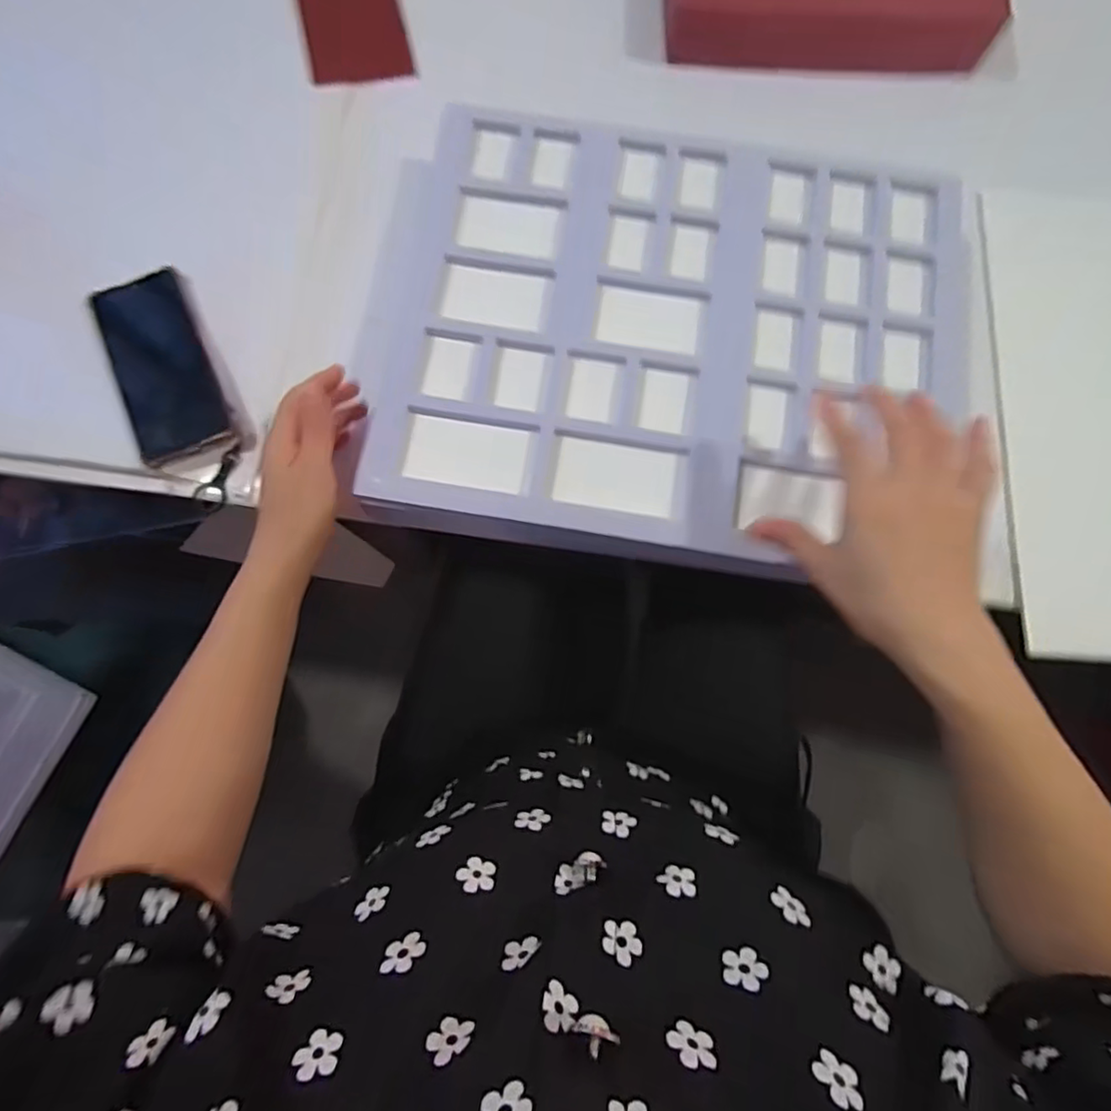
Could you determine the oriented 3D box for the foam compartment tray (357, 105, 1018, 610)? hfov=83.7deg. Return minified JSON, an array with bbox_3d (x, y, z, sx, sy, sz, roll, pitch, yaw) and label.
[{"bbox_3d":[0.107,-0.169,0.478,0.453,0.027,0.355,9,80,1],"label":"foam compartment tray"}]

